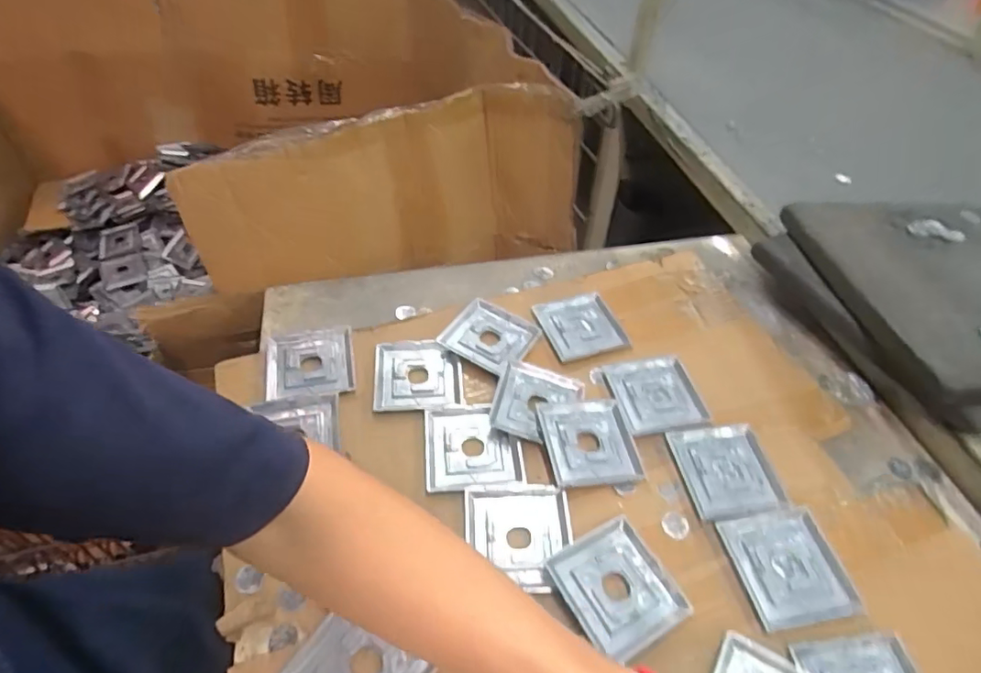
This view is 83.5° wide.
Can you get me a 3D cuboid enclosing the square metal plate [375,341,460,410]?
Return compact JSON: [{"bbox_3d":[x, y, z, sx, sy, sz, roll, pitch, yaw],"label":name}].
[{"bbox_3d":[-0.079,0.041,0.587,0.089,0.006,0.089,-3,47,-6],"label":"square metal plate"}]

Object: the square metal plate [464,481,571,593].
[{"bbox_3d":[0.024,0.171,0.472,0.090,0.009,0.091,0,47,-3],"label":"square metal plate"}]

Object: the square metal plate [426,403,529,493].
[{"bbox_3d":[-0.017,0.108,0.533,0.089,0.012,0.089,-3,47,-6],"label":"square metal plate"}]

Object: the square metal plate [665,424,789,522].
[{"bbox_3d":[0.226,0.127,0.527,0.086,0.004,0.090,-6,47,-8],"label":"square metal plate"}]

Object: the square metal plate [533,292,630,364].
[{"bbox_3d":[0.104,-0.012,0.644,0.084,0.010,0.095,-9,48,-12],"label":"square metal plate"}]

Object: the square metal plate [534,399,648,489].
[{"bbox_3d":[0.096,0.103,0.537,0.085,0.013,0.090,-6,48,-9],"label":"square metal plate"}]

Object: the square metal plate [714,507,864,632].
[{"bbox_3d":[0.255,0.195,0.468,0.091,0.004,0.090,-6,47,-8],"label":"square metal plate"}]

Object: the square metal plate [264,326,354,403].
[{"bbox_3d":[-0.197,0.030,0.596,0.094,0.012,0.094,-8,48,-10],"label":"square metal plate"}]

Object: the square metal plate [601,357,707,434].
[{"bbox_3d":[0.176,0.061,0.583,0.086,0.004,0.086,-9,48,-11],"label":"square metal plate"}]

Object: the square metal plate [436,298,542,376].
[{"bbox_3d":[0.001,-0.001,0.625,0.090,0.011,0.086,27,51,21],"label":"square metal plate"}]

